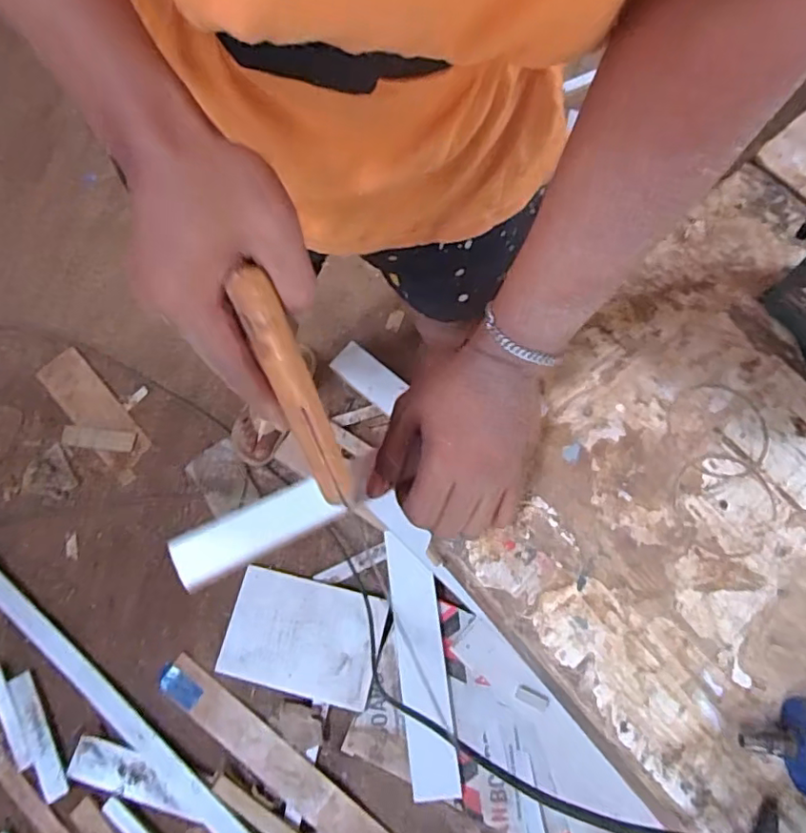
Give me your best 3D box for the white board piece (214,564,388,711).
[{"bbox_3d":[-0.193,0.417,1.106,0.289,0.012,0.201,12,72,8],"label":"white board piece"}]

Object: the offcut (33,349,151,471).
[{"bbox_3d":[-0.691,-0.019,1.294,0.103,0.020,0.328,-41,74,-16],"label":"offcut"}]

